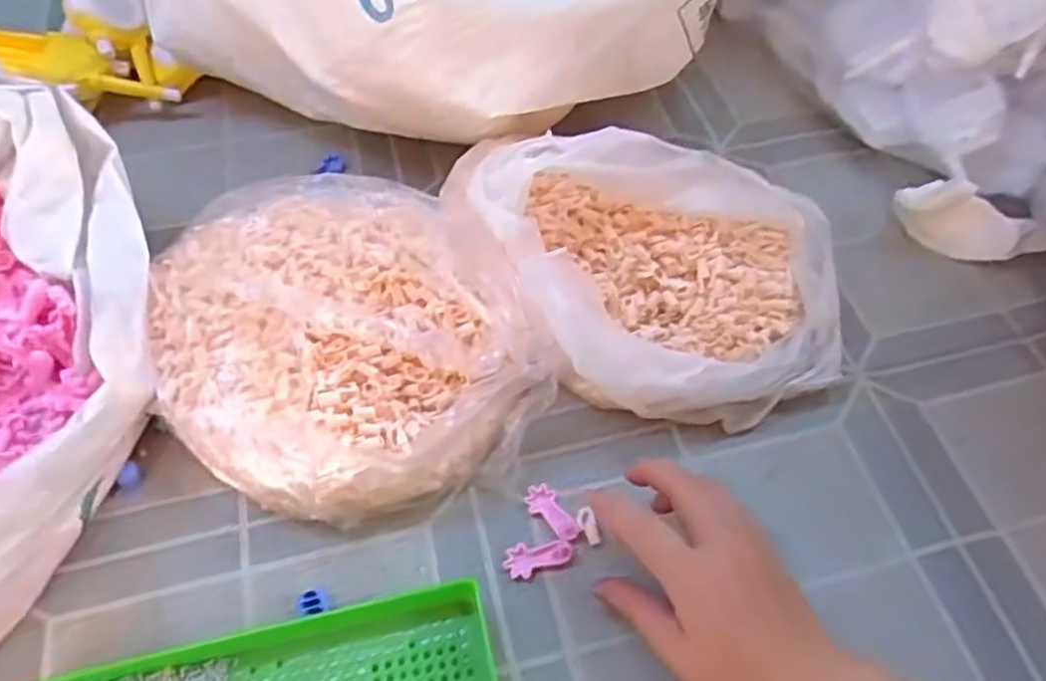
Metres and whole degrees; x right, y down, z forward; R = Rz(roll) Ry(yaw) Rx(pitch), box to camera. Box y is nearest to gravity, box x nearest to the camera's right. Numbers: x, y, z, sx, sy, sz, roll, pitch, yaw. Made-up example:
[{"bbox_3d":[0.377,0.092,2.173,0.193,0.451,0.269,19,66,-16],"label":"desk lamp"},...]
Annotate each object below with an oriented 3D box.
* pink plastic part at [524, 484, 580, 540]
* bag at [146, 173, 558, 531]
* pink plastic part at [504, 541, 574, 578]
[{"bbox_3d":[0.018,0.106,0.438,0.018,0.007,0.040,-29,62,-19],"label":"pink plastic part"},{"bbox_3d":[-0.120,-0.011,0.463,0.214,0.091,0.243,-19,59,-14],"label":"bag"},{"bbox_3d":[0.009,0.130,0.423,0.039,0.007,0.019,-3,57,-4],"label":"pink plastic part"}]

